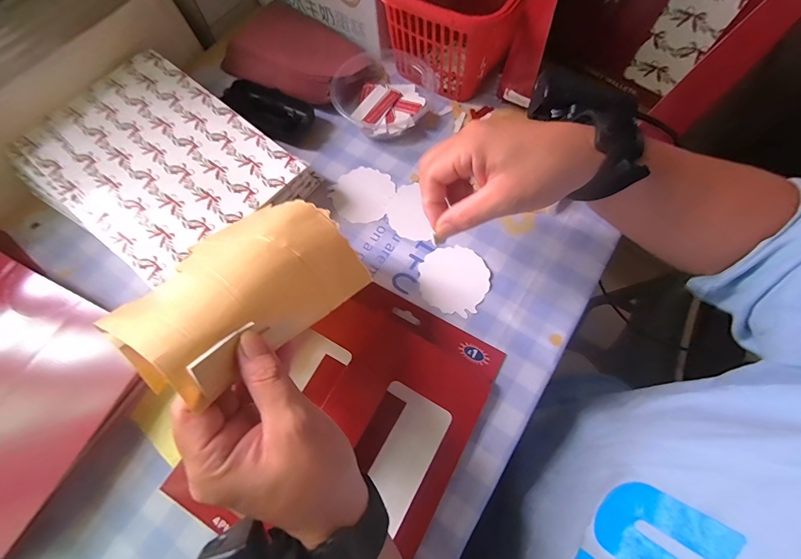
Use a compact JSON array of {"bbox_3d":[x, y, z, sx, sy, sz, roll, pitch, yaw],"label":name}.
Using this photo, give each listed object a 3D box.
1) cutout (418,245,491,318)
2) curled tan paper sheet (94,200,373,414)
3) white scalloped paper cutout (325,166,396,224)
[{"bbox_3d":[0.053,-0.001,0.350,0.067,0.004,0.067,-1,72,4],"label":"cutout"},{"bbox_3d":[-0.095,0.010,0.235,0.087,0.040,0.161,46,43,-5],"label":"curled tan paper sheet"},{"bbox_3d":[-0.042,-0.095,0.389,0.065,0.005,0.066,0,69,1],"label":"white scalloped paper cutout"}]

